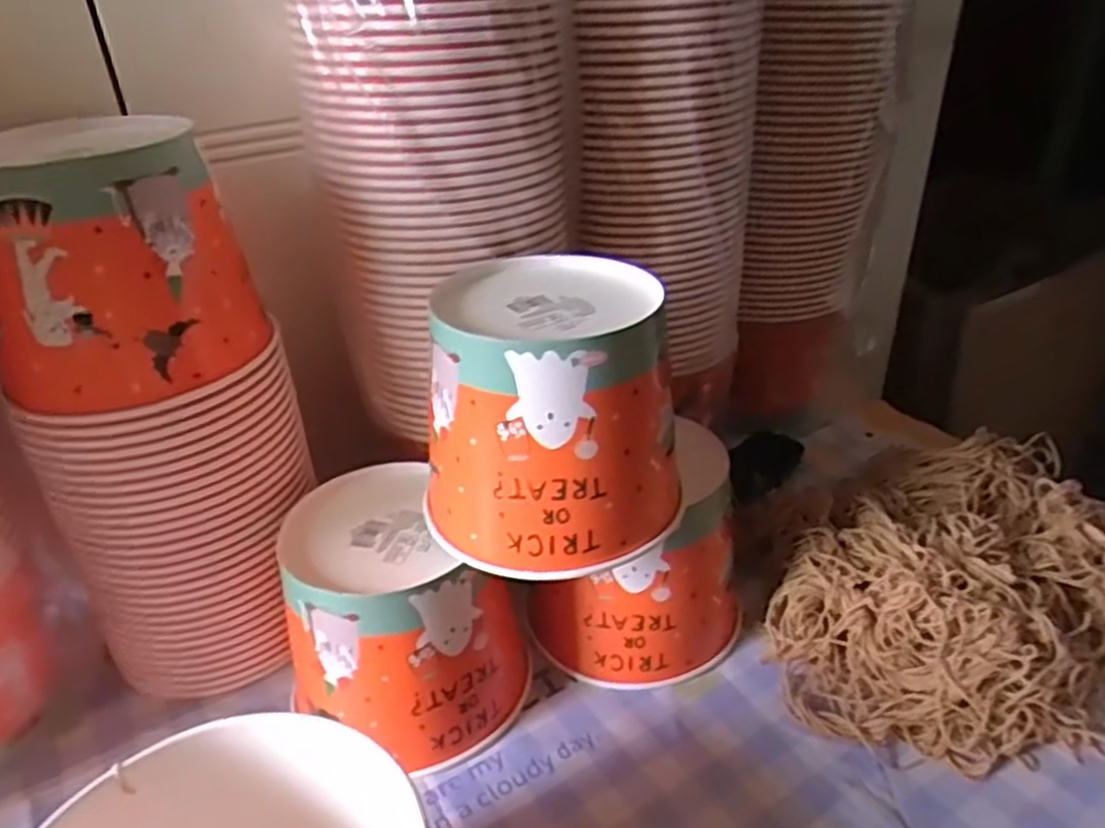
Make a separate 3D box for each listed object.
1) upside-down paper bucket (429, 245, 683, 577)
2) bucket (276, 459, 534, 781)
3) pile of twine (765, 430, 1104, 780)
[{"bbox_3d":[0.002,-0.005,0.461,0.144,0.131,0.144,-3,31,0],"label":"upside-down paper bucket"},{"bbox_3d":[-0.100,0.128,0.504,0.149,0.128,0.132,25,41,37],"label":"bucket"},{"bbox_3d":[0.303,0.117,0.560,0.204,0.067,0.334,24,40,36],"label":"pile of twine"}]

